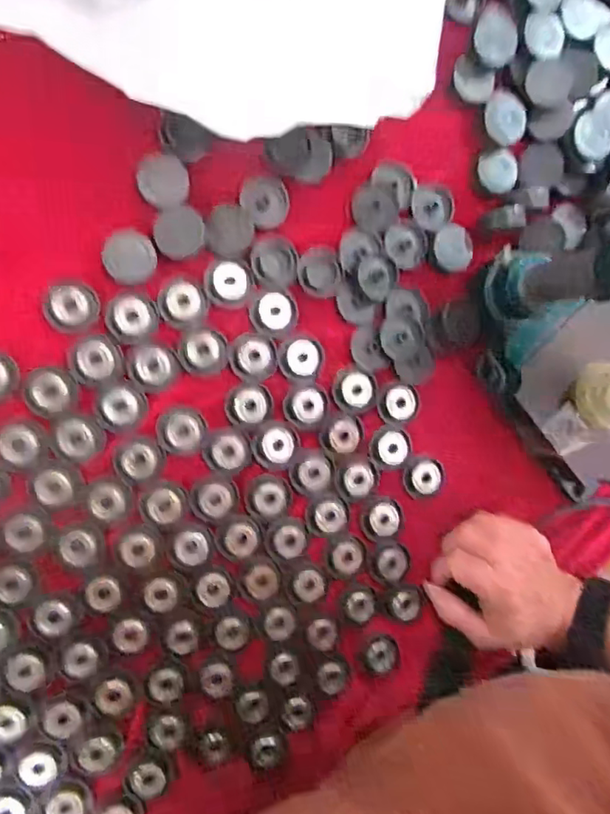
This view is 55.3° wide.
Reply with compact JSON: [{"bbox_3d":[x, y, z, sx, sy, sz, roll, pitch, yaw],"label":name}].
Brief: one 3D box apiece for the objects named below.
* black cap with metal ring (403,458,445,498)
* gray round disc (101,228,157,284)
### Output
[{"bbox_3d":[0.090,0.052,0.434,0.030,0.014,0.027,-8,95,-14],"label":"black cap with metal ring"},{"bbox_3d":[-0.113,-0.097,0.375,0.033,0.004,0.033,-6,108,-18],"label":"gray round disc"}]

